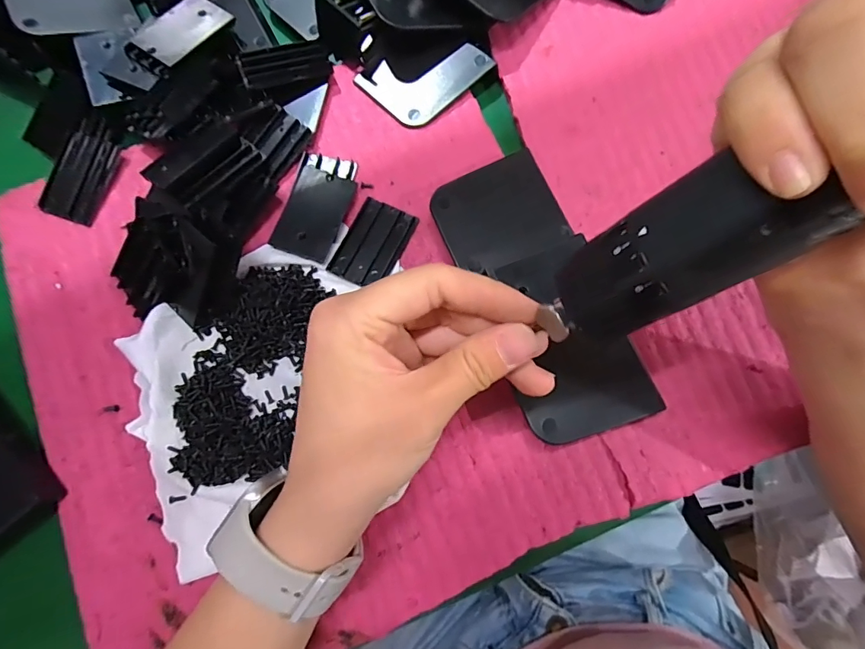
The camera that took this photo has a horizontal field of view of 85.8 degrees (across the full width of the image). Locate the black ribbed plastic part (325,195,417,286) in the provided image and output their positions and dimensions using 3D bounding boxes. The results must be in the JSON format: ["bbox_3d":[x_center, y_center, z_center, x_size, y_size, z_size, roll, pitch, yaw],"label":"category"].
[{"bbox_3d":[-0.035,-0.048,0.279,0.035,0.008,0.053,25,81,5],"label":"black ribbed plastic part"}]

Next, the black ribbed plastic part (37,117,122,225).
[{"bbox_3d":[-0.217,-0.096,0.290,0.032,0.007,0.063,14,80,3],"label":"black ribbed plastic part"}]

